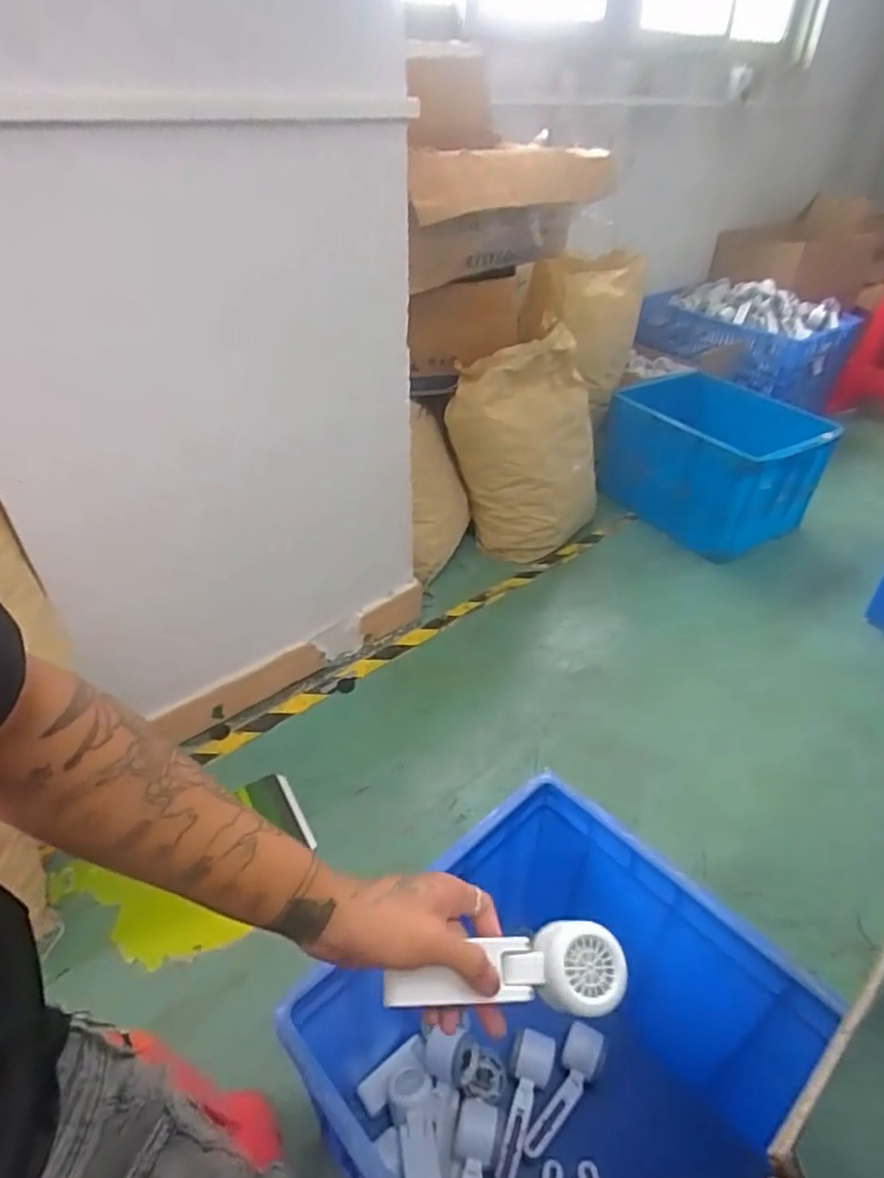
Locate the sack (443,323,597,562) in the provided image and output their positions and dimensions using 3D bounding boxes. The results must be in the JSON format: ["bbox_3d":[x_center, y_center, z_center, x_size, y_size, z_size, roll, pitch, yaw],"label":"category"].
[{"bbox_3d":[0.218,-0.358,1.689,0.345,0.565,0.227,-27,45,-31],"label":"sack"}]

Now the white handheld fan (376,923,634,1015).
[{"bbox_3d":[0.043,0.271,0.448,0.165,0.046,0.053,2,37,-12],"label":"white handheld fan"}]

